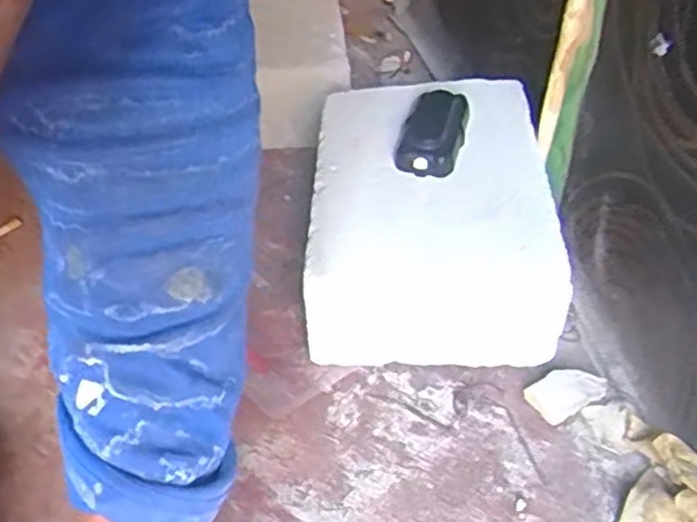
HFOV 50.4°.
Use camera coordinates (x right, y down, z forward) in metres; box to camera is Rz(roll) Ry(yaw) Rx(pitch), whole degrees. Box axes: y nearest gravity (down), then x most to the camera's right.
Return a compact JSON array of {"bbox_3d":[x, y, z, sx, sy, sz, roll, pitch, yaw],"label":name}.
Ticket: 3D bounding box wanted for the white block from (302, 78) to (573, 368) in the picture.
[{"bbox_3d":[0.069,-0.044,0.657,0.194,0.134,0.260,2,40,1],"label":"white block"}]

